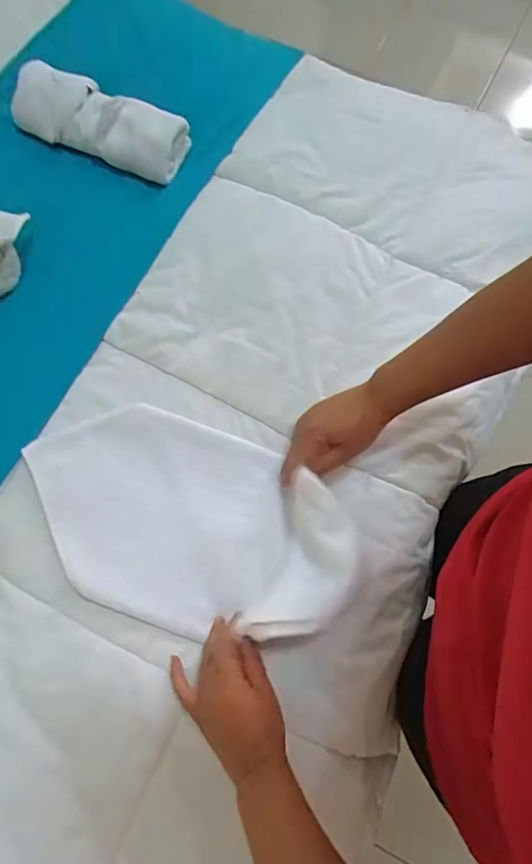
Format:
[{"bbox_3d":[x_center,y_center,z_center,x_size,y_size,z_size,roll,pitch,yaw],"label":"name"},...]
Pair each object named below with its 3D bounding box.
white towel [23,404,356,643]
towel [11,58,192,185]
[{"bbox_3d":[-0.082,0.090,0.507,0.335,0.079,0.209,17,74,4],"label":"white towel"},{"bbox_3d":[-0.217,-0.410,0.644,0.227,0.062,0.073,22,74,6],"label":"towel"}]

